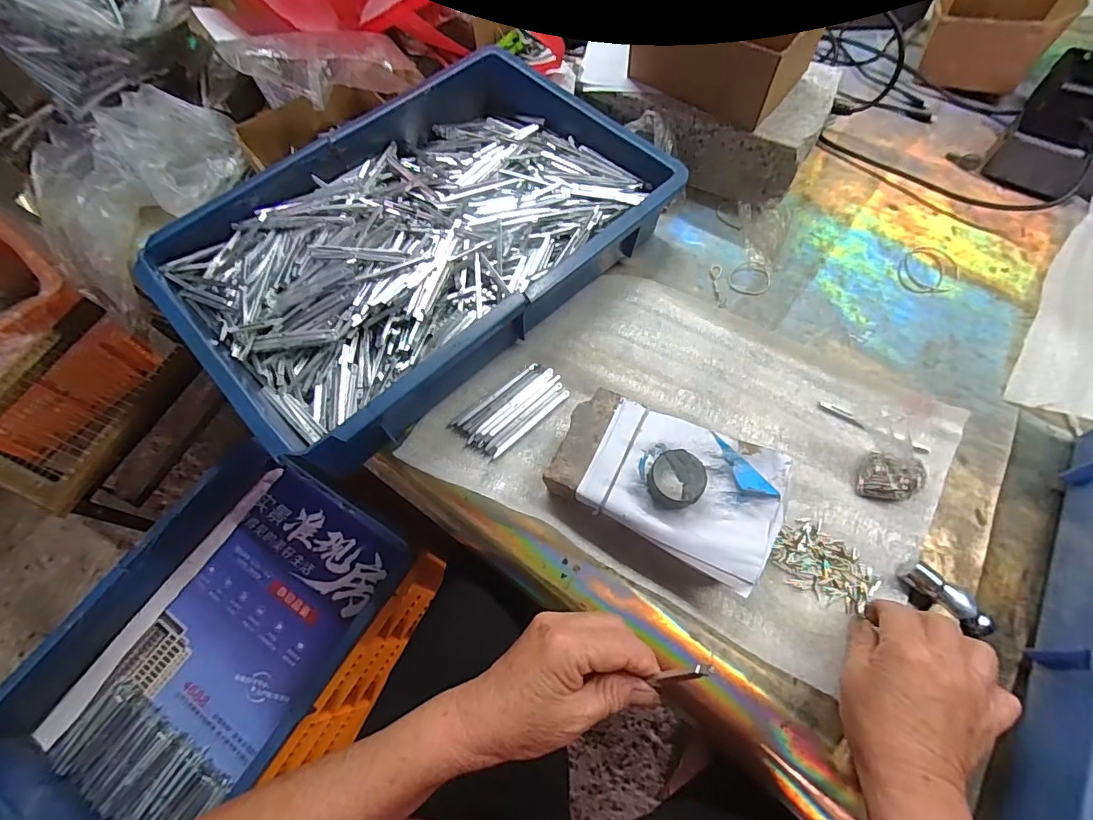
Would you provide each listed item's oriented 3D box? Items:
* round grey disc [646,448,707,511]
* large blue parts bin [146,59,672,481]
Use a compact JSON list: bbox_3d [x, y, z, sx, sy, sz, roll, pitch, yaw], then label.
[{"bbox_3d":[0.093,0.050,0.354,0.038,0.020,0.038,-1,64,2],"label":"round grey disc"},{"bbox_3d":[-0.114,-0.160,0.464,0.284,0.069,0.421,41,72,19],"label":"large blue parts bin"}]

